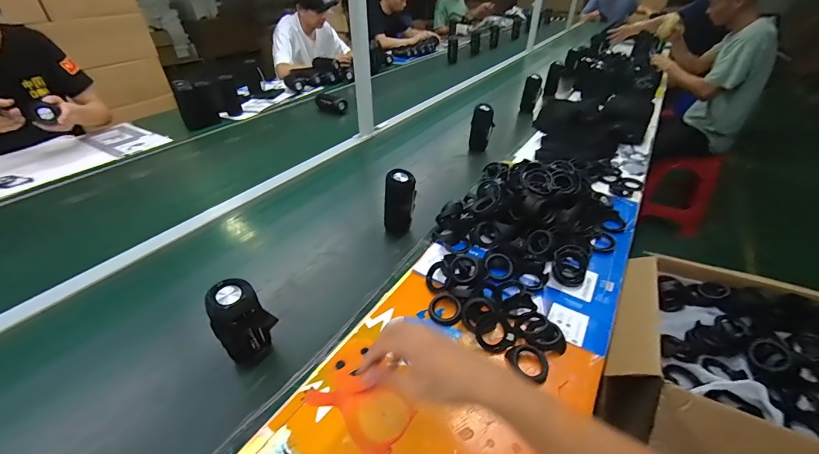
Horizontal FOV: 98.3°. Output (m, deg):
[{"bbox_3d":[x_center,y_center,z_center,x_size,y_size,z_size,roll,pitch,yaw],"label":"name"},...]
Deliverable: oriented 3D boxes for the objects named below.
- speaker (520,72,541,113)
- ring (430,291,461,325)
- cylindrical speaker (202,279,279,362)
[{"bbox_3d":[0.523,-0.577,1.528,0.066,0.142,0.061,13,39,15],"label":"speaker"},{"bbox_3d":[0.064,0.145,0.639,0.055,0.018,0.061,-5,38,-9],"label":"ring"},{"bbox_3d":[-0.251,0.144,0.533,0.068,0.125,0.060,3,37,3],"label":"cylindrical speaker"}]

